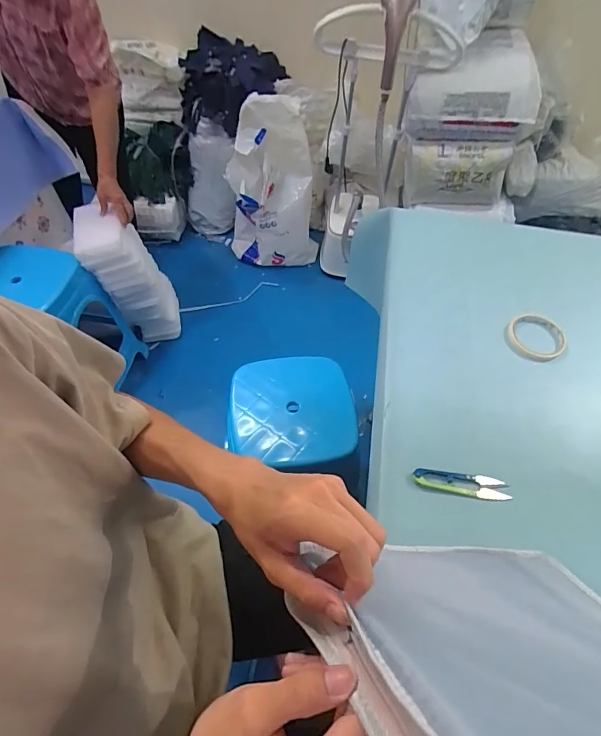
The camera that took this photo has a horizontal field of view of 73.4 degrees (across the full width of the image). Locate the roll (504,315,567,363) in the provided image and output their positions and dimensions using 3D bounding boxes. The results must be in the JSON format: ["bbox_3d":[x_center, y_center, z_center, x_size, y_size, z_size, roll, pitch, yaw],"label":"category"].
[{"bbox_3d":[0.376,-0.050,0.647,0.086,0.015,0.087,1,54,-2],"label":"roll"}]

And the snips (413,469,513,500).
[{"bbox_3d":[0.200,0.143,0.499,0.118,0.011,0.027,5,54,1],"label":"snips"}]

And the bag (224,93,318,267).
[{"bbox_3d":[-0.108,-0.723,1.650,0.367,0.552,0.274,1,54,-2],"label":"bag"}]

